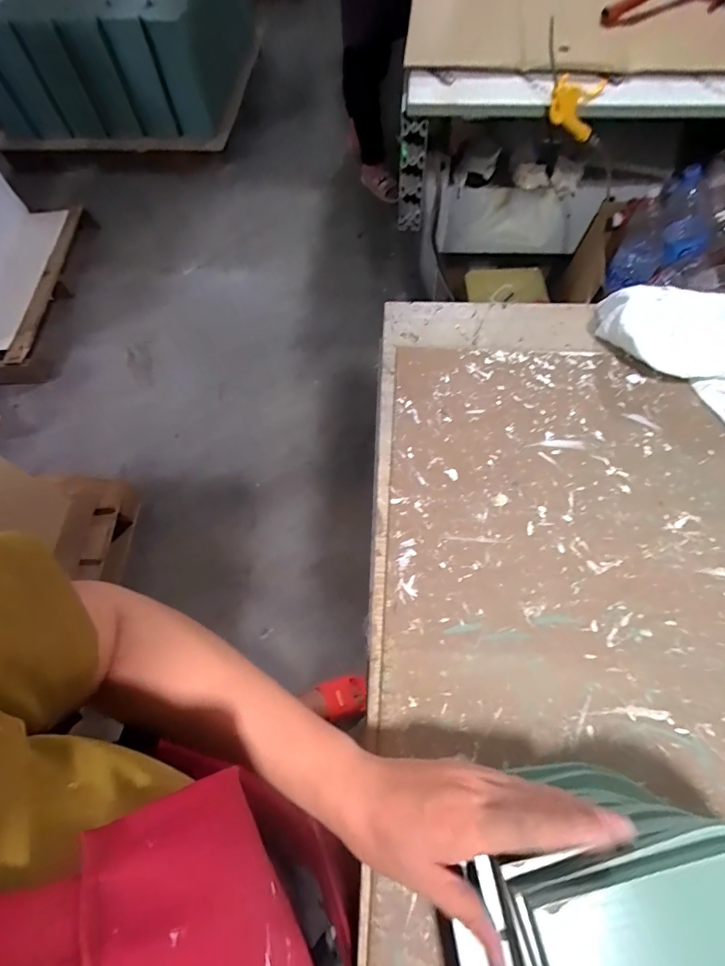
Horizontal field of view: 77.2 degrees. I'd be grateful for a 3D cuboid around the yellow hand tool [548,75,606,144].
[{"bbox_3d":[0.382,-0.661,0.800,0.133,0.102,0.030,-31,67,-12],"label":"yellow hand tool"}]

